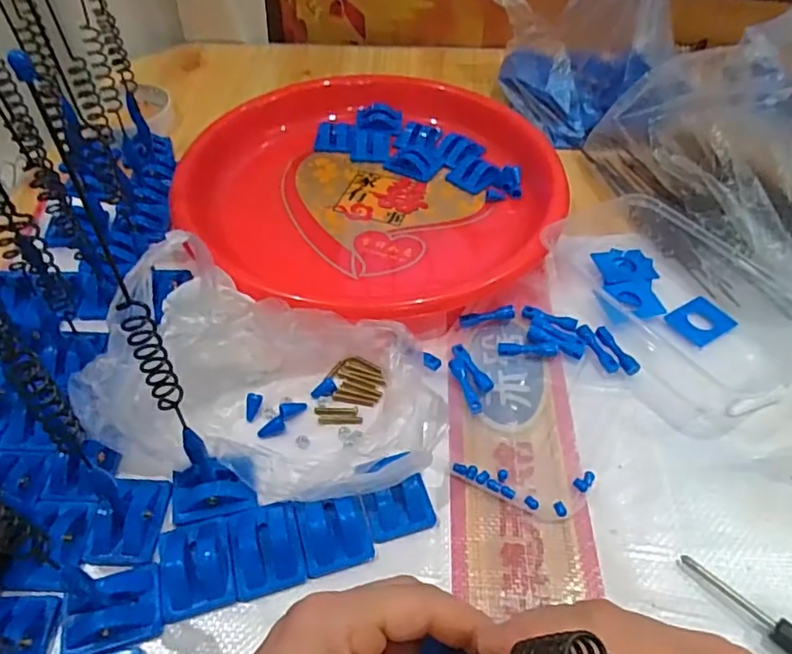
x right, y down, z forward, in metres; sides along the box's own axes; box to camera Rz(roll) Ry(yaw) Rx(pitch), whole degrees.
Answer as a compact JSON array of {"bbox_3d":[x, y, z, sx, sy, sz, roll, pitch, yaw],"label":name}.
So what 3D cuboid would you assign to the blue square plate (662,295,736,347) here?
[{"bbox_3d":[0.205,-0.004,0.392,0.038,0.004,0.030,-27,54,-22],"label":"blue square plate"}]

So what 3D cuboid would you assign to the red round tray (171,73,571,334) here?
[{"bbox_3d":[-0.021,-0.130,0.478,0.291,0.038,0.316,0,48,0],"label":"red round tray"}]

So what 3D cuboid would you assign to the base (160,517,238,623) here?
[{"bbox_3d":[-0.097,0.114,0.283,0.035,0.009,0.043,-13,50,-12],"label":"base"}]

